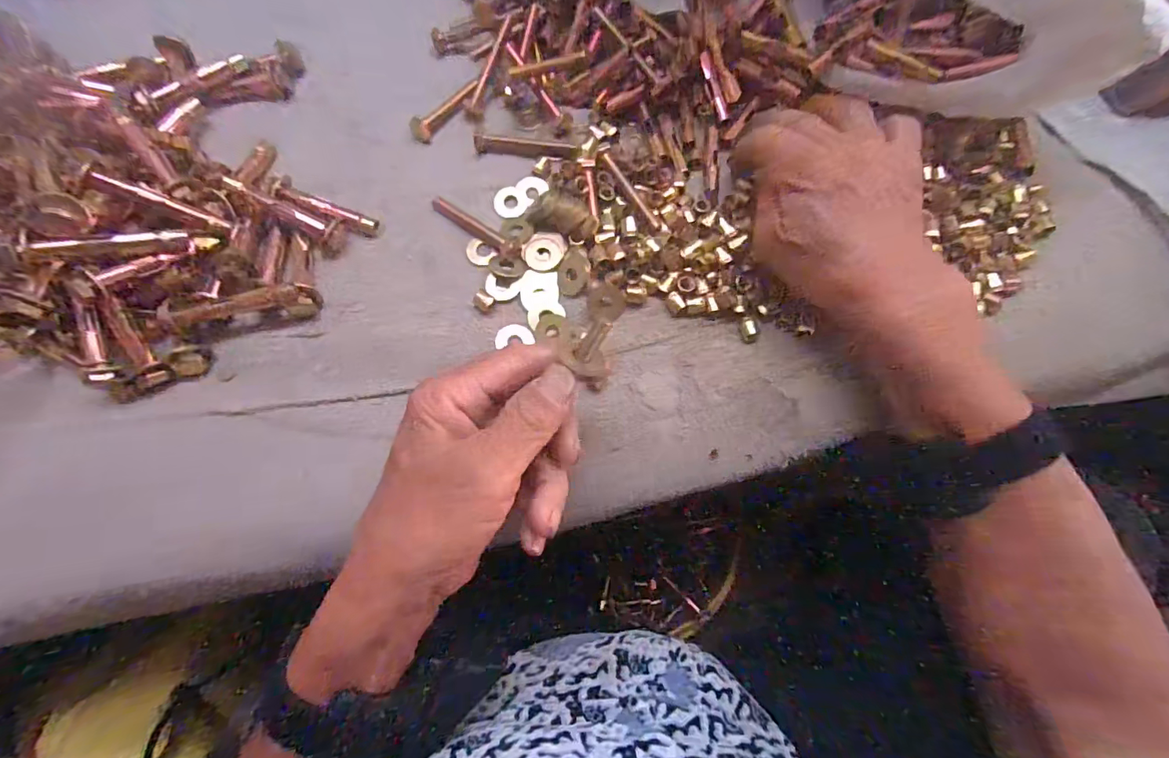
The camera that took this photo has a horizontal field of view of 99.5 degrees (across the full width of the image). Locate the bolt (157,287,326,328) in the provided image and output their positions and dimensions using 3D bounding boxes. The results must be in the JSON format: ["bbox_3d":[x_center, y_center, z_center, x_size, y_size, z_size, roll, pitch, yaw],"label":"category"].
[{"bbox_3d":[-0.176,-0.036,0.256,0.071,0.012,0.015,-11,74,-17],"label":"bolt"}]

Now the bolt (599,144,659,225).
[{"bbox_3d":[0.026,-0.112,0.289,0.007,0.008,0.062,-29,76,-8],"label":"bolt"}]

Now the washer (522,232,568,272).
[{"bbox_3d":[-0.023,-0.075,0.283,0.024,0.004,0.025,0,74,0],"label":"washer"}]

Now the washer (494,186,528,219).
[{"bbox_3d":[-0.045,-0.107,0.296,0.019,0.004,0.022,-7,73,-3],"label":"washer"}]

